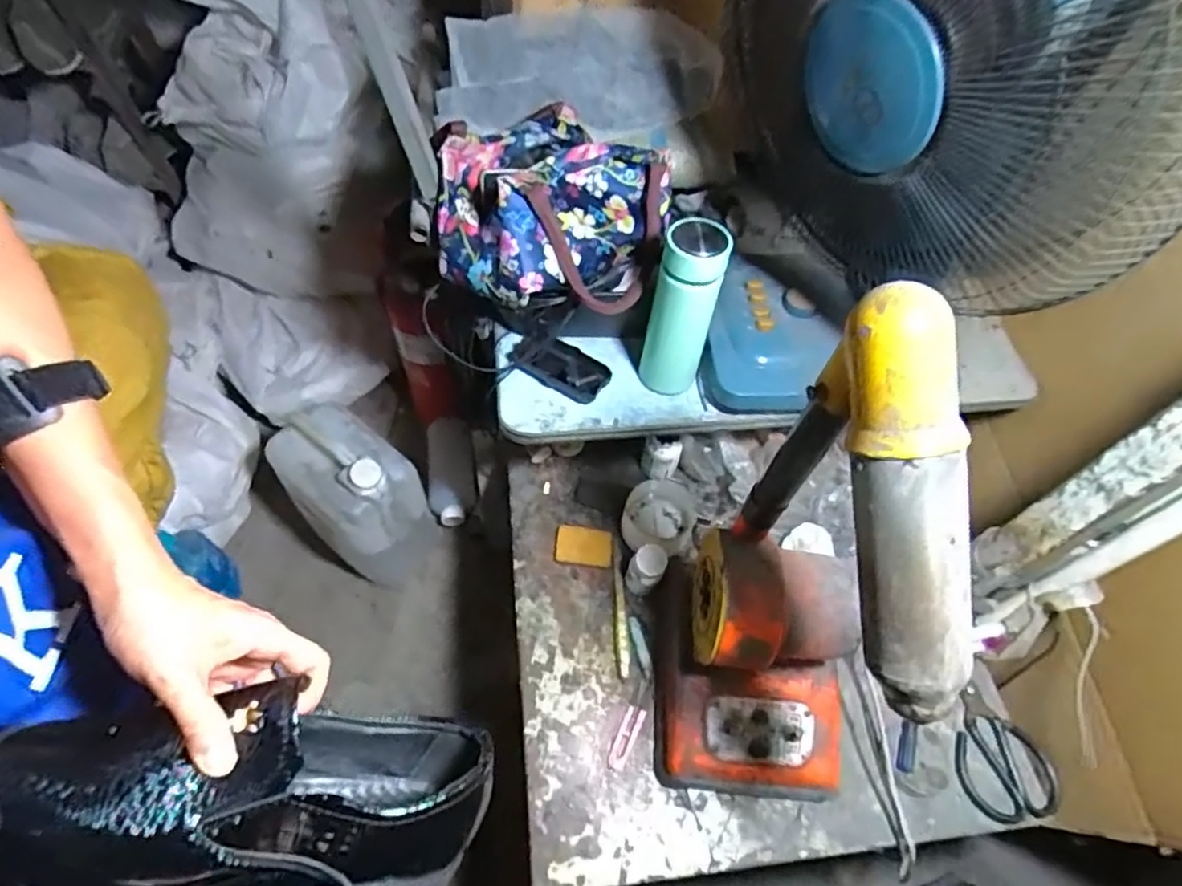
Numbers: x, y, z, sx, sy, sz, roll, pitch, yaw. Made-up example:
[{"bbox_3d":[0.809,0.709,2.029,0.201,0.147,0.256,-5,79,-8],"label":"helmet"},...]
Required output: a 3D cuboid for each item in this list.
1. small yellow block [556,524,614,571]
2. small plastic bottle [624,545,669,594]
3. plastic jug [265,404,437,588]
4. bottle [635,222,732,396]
[{"bbox_3d":[-0.009,0.137,0.825,0.073,0.019,0.047,11,57,4],"label":"small yellow block"},{"bbox_3d":[0.068,0.158,0.775,0.039,0.082,0.037,2,57,-2],"label":"small plastic bottle"},{"bbox_3d":[-0.405,0.100,1.111,0.235,0.339,0.166,38,63,19],"label":"plastic jug"},{"bbox_3d":[0.093,-0.129,0.667,0.065,0.213,0.066,11,57,4],"label":"bottle"}]

